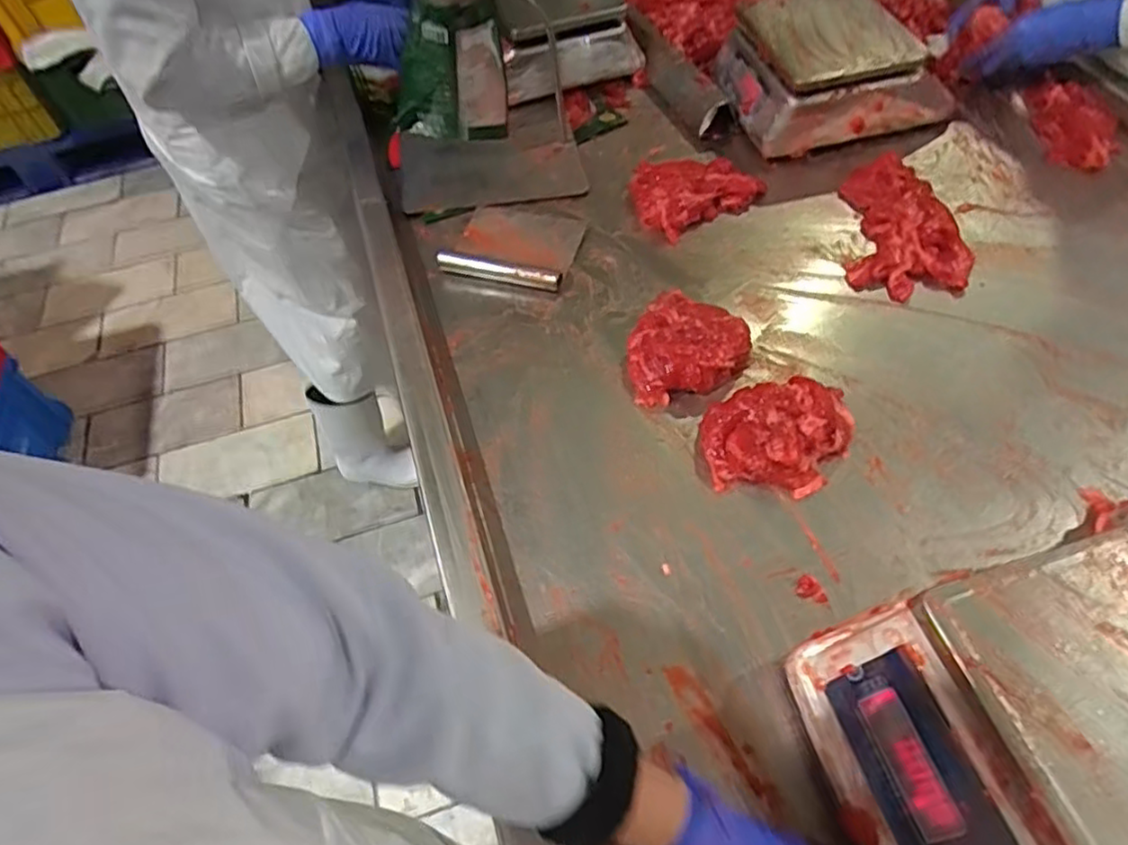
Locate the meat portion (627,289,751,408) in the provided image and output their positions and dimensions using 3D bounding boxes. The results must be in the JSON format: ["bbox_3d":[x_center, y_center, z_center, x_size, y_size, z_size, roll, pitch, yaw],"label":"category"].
[{"bbox_3d":[0.121,-0.086,0.717,0.123,0.044,0.117,-3,55,4],"label":"meat portion"}]

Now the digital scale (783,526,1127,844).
[{"bbox_3d":[0.306,0.214,0.435,0.237,0.142,0.227,-16,55,-5],"label":"digital scale"}]

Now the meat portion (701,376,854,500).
[{"bbox_3d":[0.208,0.012,0.652,0.150,0.047,0.113,-13,55,-4],"label":"meat portion"}]

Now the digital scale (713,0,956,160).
[{"bbox_3d":[0.375,-0.503,0.965,0.273,0.130,0.223,-12,55,-2],"label":"digital scale"}]

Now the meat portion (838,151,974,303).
[{"bbox_3d":[0.420,-0.248,0.833,0.139,0.035,0.229,5,56,9],"label":"meat portion"}]

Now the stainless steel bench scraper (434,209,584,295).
[{"bbox_3d":[-0.061,-0.226,0.853,0.152,0.024,0.141,10,57,13],"label":"stainless steel bench scraper"}]

